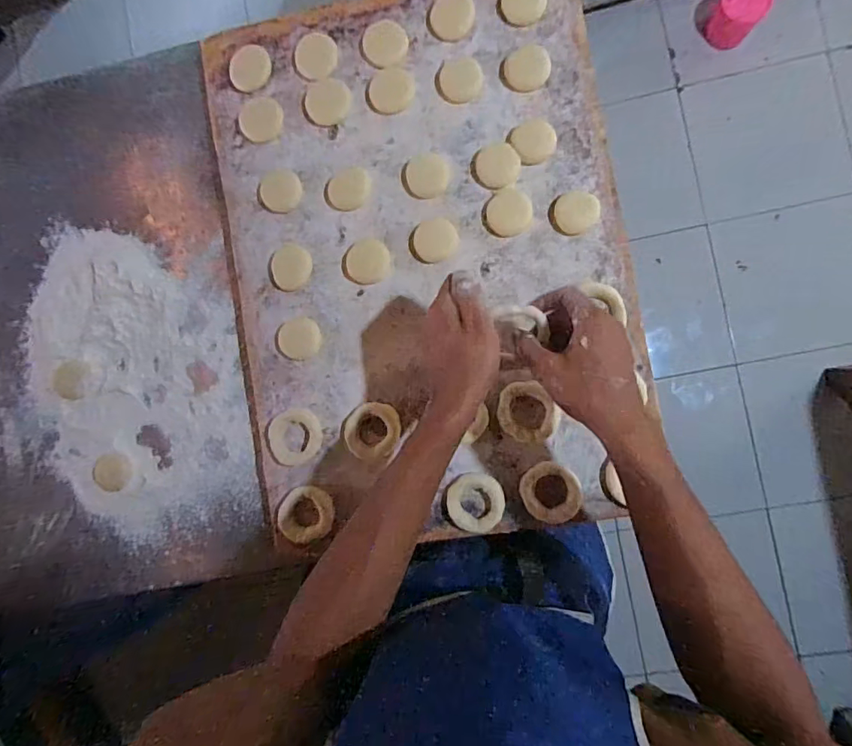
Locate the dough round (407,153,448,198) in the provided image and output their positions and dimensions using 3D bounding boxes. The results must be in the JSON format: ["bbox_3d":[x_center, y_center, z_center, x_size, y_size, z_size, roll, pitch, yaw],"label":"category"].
[{"bbox_3d":[0.002,-0.208,0.520,0.043,0.004,0.047,0,89,7],"label":"dough round"}]

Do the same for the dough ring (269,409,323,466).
[{"bbox_3d":[-0.141,0.070,0.536,0.059,0.007,0.060,0,89,7],"label":"dough ring"}]

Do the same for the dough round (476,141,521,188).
[{"bbox_3d":[0.075,-0.215,0.510,0.044,0.004,0.047,0,89,7],"label":"dough round"}]

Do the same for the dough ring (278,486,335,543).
[{"bbox_3d":[-0.128,0.150,0.526,0.059,0.009,0.058,0,89,7],"label":"dough ring"}]

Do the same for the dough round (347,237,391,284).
[{"bbox_3d":[-0.061,-0.120,0.527,0.046,0.004,0.046,0,89,7],"label":"dough round"}]

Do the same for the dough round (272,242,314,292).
[{"bbox_3d":[-0.145,-0.116,0.538,0.043,0.004,0.049,-12,87,6],"label":"dough round"}]

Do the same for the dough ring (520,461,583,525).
[{"bbox_3d":[0.125,0.120,0.493,0.062,0.007,0.058,0,89,7],"label":"dough ring"}]

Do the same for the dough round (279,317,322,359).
[{"bbox_3d":[-0.135,-0.037,0.534,0.047,0.004,0.044,-1,88,7],"label":"dough round"}]

